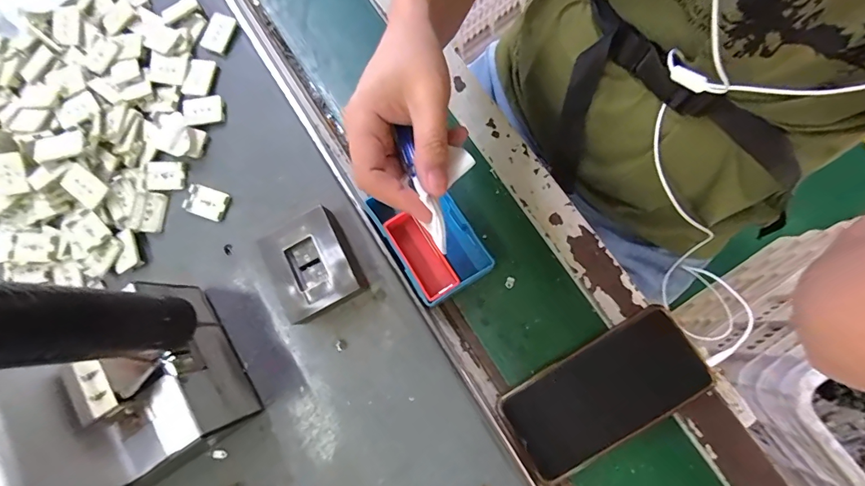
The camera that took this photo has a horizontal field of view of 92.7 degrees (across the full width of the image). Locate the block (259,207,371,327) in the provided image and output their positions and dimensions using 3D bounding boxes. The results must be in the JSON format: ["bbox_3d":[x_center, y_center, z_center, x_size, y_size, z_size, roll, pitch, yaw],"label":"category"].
[{"bbox_3d":[-0.102,0.020,0.356,0.070,0.031,0.083,-30,77,0],"label":"block"}]

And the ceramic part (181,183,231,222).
[{"bbox_3d":[-0.213,-0.038,0.390,0.044,0.004,0.027,17,82,9],"label":"ceramic part"}]

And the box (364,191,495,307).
[{"bbox_3d":[-0.002,-0.005,0.375,0.070,0.023,0.107,-33,77,0],"label":"box"}]

